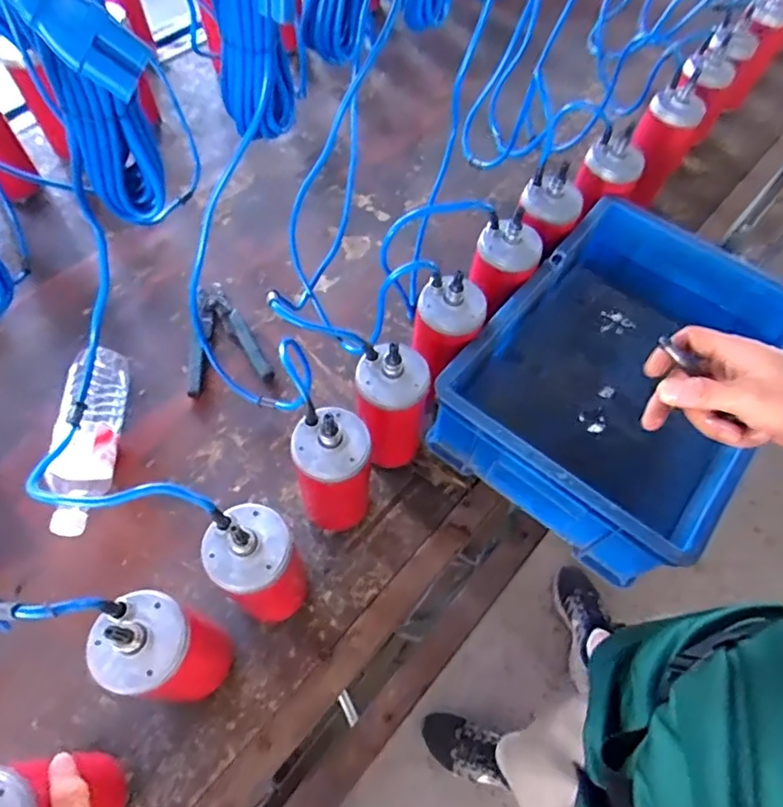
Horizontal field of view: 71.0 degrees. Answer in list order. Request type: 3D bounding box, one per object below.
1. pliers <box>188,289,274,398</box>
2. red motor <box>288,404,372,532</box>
[{"bbox_3d":[-0.239,-0.099,0.770,0.111,0.036,0.180,-15,63,-11],"label":"pliers"},{"bbox_3d":[-0.060,0.073,0.582,0.073,0.204,0.069,1,62,-3],"label":"red motor"}]

